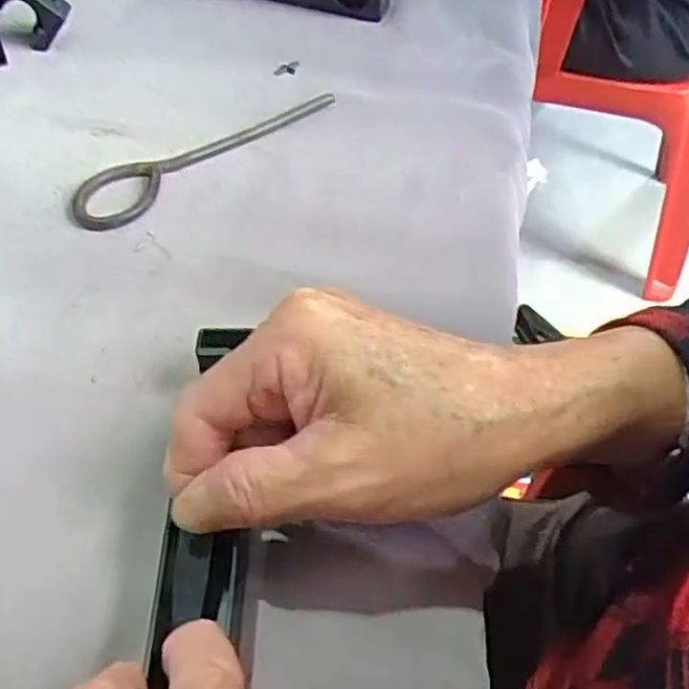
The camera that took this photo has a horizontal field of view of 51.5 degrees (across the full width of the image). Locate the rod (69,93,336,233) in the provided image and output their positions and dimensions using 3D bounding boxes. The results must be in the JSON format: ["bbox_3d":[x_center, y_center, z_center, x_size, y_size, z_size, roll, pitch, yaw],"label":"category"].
[{"bbox_3d":[-0.081,-0.115,0.412,0.044,0.004,0.174,34,55,25],"label":"rod"}]

